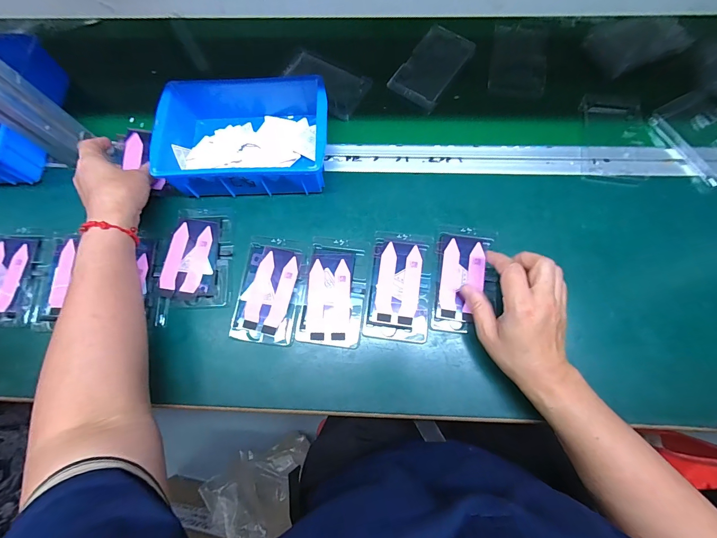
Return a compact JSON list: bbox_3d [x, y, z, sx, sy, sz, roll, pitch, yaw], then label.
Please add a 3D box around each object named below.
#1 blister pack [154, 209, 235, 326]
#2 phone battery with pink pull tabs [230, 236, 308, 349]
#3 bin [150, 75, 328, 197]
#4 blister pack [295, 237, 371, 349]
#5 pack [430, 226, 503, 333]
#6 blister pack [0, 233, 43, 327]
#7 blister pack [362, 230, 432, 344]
[{"bbox_3d":[-0.203,-0.010,0.410,0.093,0.004,0.139,-3,76,1],"label":"blister pack"},{"bbox_3d":[-0.105,0.024,0.397,0.077,0.007,0.126,8,76,4],"label":"phone battery with pink pull tabs"},{"bbox_3d":[-0.139,-0.175,0.423,0.202,0.059,0.156,0,76,1],"label":"bin"},{"bbox_3d":[-0.029,0.025,0.393,0.074,0.005,0.129,5,76,3],"label":"blister pack"},{"bbox_3d":[0.125,0.010,0.389,0.071,0.014,0.126,7,76,3],"label":"pack"},{"bbox_3d":[-0.434,0.012,0.411,0.068,0.010,0.113,1,76,2],"label":"blister pack"},{"bbox_3d":[0.049,0.019,0.391,0.072,0.008,0.129,7,76,3],"label":"blister pack"}]

